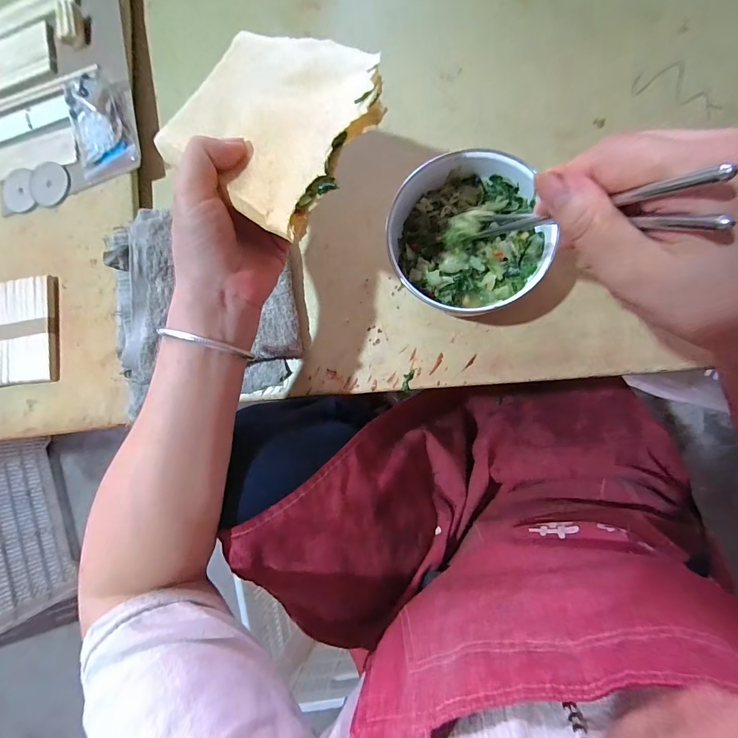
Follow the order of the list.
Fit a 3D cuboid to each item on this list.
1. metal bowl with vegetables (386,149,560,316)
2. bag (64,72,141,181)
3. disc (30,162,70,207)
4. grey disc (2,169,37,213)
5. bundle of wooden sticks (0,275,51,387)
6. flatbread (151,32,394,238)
[{"bbox_3d":[0.088,-0.115,0.344,0.142,0.064,0.136,45,93,9],"label":"metal bowl with vegetables"},{"bbox_3d":[-0.311,-0.277,0.424,0.076,0.038,0.104,-14,84,7],"label":"bag"},{"bbox_3d":[-0.389,-0.225,0.447,0.058,0.004,0.049,36,91,9],"label":"disc"},{"bbox_3d":[-0.432,-0.219,0.456,0.045,0.005,0.051,-7,85,7],"label":"grey disc"},{"bbox_3d":[-0.415,-0.043,0.432,0.093,0.010,0.122,-6,85,7],"label":"bundle of wooden sticks"},{"bbox_3d":[-0.070,-0.177,0.263,0.166,0.026,0.128,37,93,25],"label":"flatbread"}]

